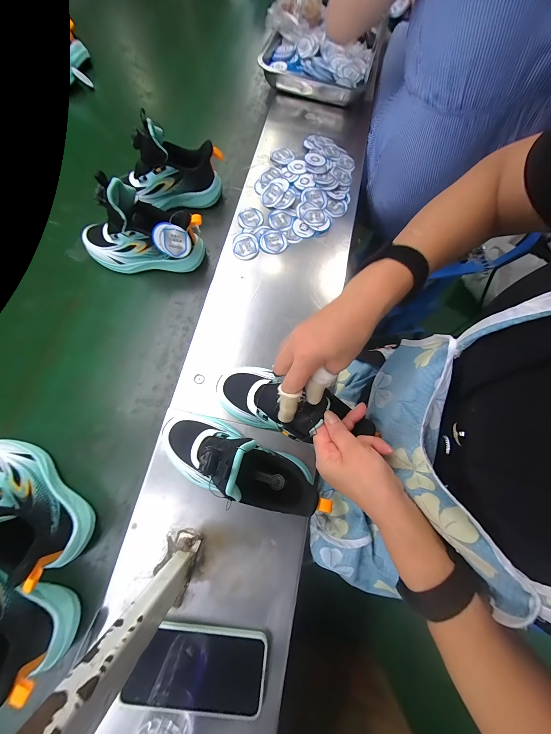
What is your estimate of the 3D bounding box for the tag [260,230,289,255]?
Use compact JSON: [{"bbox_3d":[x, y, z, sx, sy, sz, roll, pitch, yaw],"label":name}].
[{"bbox_3d":[-0.003,-0.239,0.497,0.051,0.005,0.051,1,73,-3],"label":"tag"}]

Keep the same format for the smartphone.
[{"bbox_3d":[-0.091,0.356,0.312,0.155,0.018,0.077,7,77,0],"label":"smartphone"}]

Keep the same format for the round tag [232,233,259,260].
[{"bbox_3d":[-0.057,-0.231,0.495,0.049,0.006,0.056,1,73,-3],"label":"round tag"}]

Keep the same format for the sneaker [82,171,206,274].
[{"bbox_3d":[-0.235,-0.232,0.446,0.219,0.135,0.081,1,73,-2],"label":"sneaker"}]

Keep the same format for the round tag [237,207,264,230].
[{"bbox_3d":[-0.048,-0.294,0.512,0.049,0.007,0.053,1,73,-3],"label":"round tag"}]

